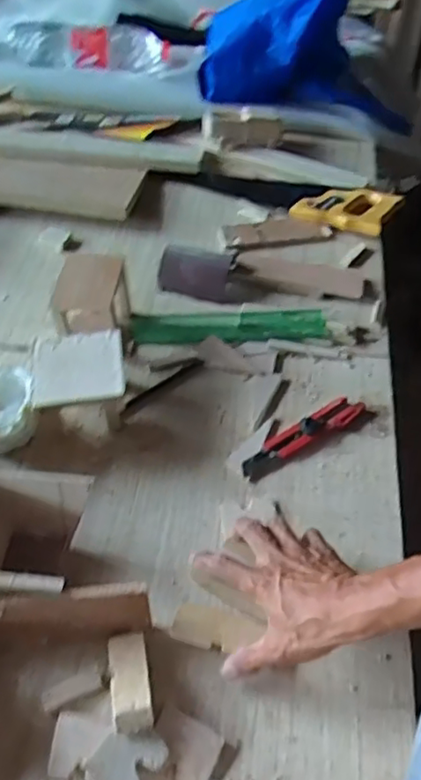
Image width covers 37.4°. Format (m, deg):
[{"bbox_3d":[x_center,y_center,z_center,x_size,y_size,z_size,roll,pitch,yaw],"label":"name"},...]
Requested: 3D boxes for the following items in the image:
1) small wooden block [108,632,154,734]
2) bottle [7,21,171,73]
[{"bbox_3d":[-0.069,0.243,0.528,0.033,0.015,0.086,-9,33,-8],"label":"small wooden block"},{"bbox_3d":[-0.253,-0.704,1.264,0.323,0.071,0.071,8,49,6],"label":"bottle"}]

